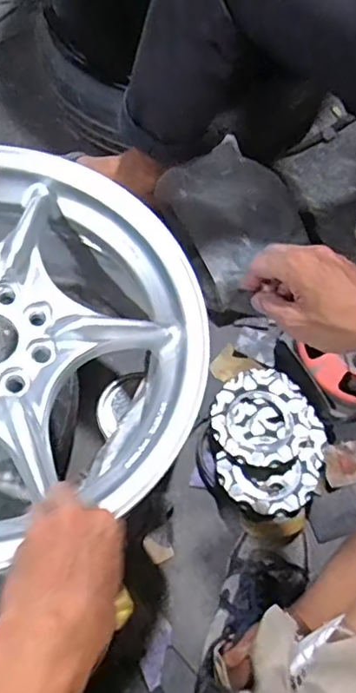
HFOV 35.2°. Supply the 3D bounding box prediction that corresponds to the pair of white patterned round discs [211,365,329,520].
[{"bbox_3d":[0.129,0.131,0.801,0.154,0.034,0.210,-5,66,-5],"label":"pair of white patterned round discs"}]

